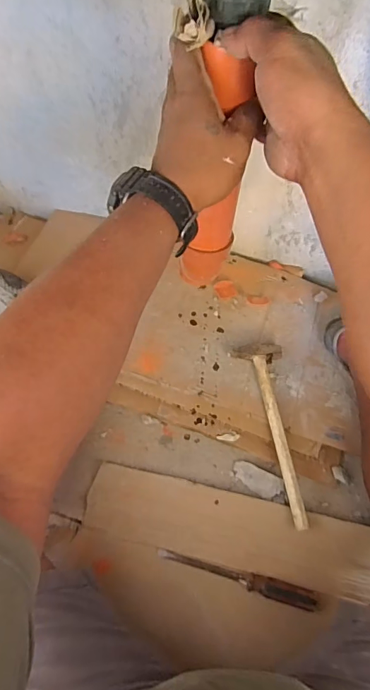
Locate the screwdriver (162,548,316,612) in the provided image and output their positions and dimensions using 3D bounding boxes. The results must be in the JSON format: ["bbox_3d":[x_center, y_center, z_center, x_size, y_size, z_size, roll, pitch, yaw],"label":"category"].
[{"bbox_3d":[0.075,0.342,0.607,0.235,0.023,0.028,14,59,8],"label":"screwdriver"}]

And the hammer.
[{"bbox_3d":[0.157,0.134,0.689,0.085,0.034,0.317,-8,58,-6],"label":"hammer"}]

